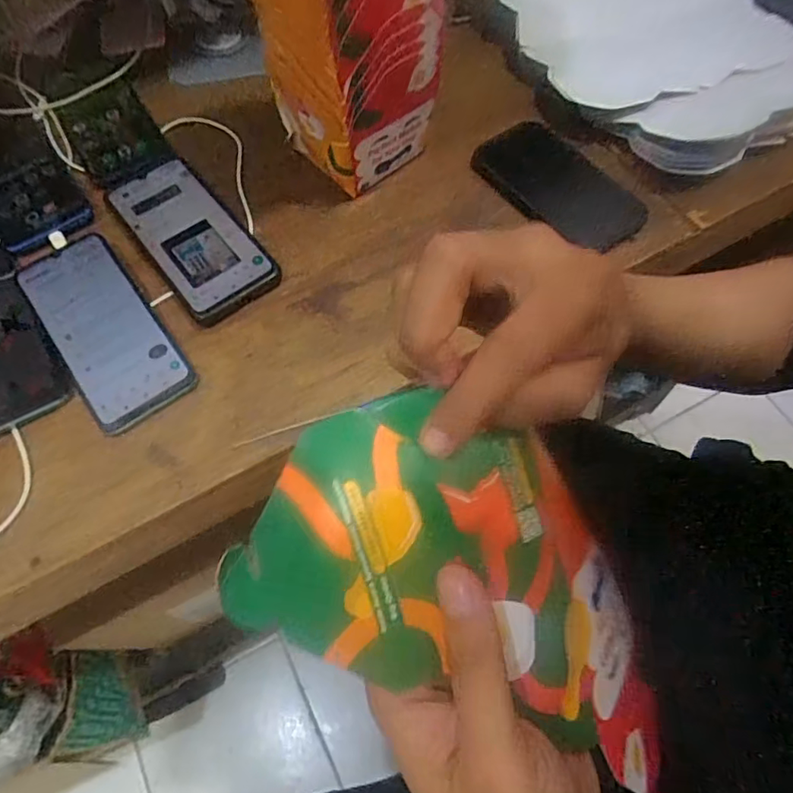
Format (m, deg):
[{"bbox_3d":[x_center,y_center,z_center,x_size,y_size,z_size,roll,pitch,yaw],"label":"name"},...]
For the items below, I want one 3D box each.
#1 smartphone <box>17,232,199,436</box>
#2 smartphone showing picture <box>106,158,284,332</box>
[{"bbox_3d":[-0.228,-0.057,0.421,0.075,0.011,0.174,-35,69,-15],"label":"smartphone"},{"bbox_3d":[-0.174,-0.136,0.459,0.078,0.008,0.176,-36,69,-15],"label":"smartphone showing picture"}]

